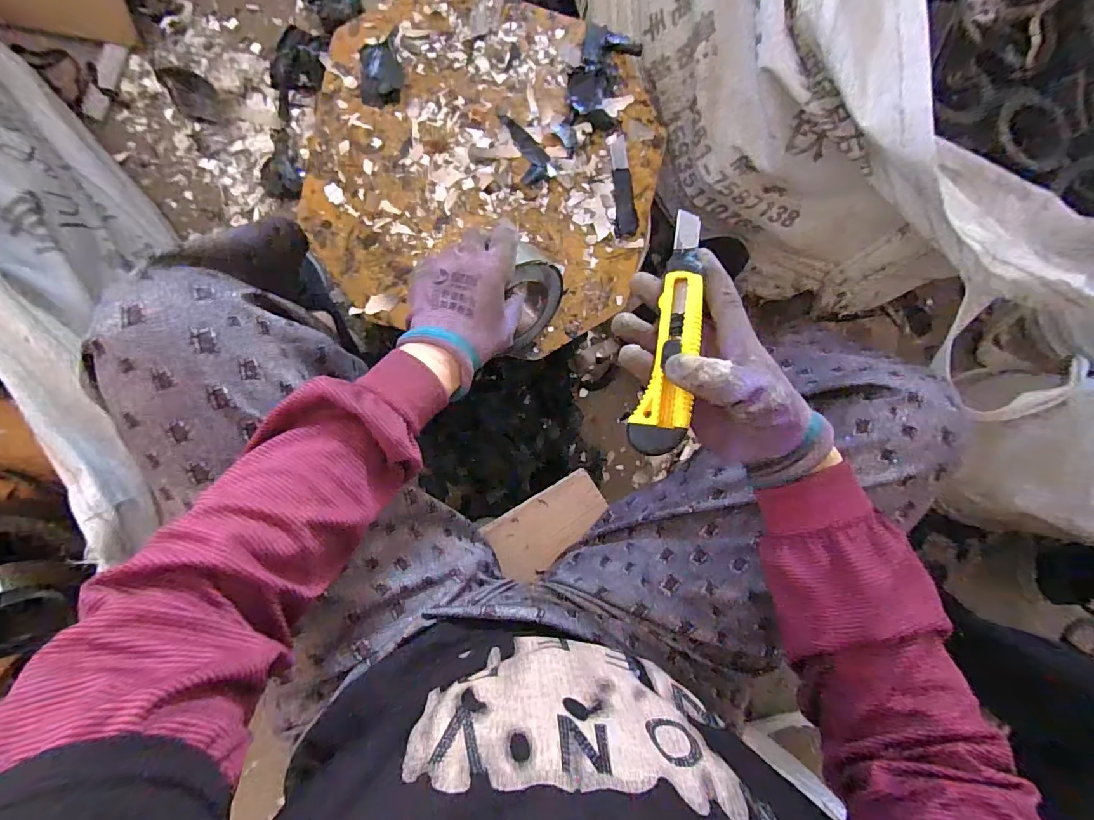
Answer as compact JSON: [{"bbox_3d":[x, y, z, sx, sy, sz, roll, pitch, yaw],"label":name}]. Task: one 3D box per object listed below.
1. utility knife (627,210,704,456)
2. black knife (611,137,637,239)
[{"bbox_3d":[0.096,-0.059,0.355,0.039,0.022,0.185,7,82,29],"label":"utility knife"},{"bbox_3d":[0.085,-0.246,0.516,0.024,0.004,0.104,-5,97,-7],"label":"black knife"}]

